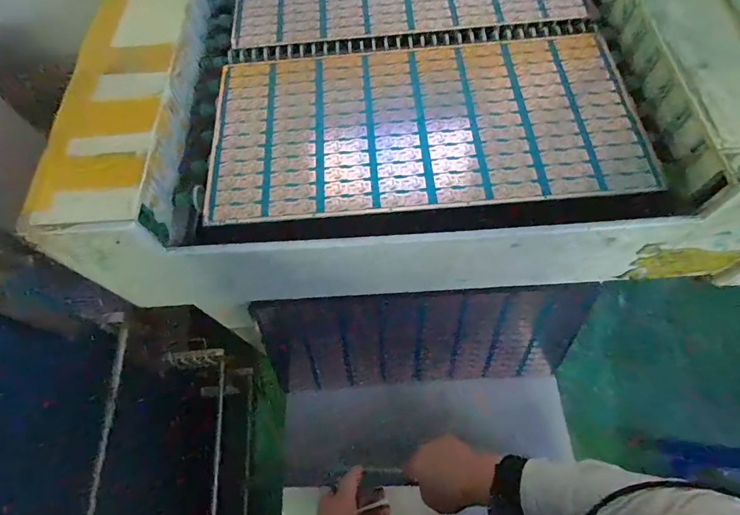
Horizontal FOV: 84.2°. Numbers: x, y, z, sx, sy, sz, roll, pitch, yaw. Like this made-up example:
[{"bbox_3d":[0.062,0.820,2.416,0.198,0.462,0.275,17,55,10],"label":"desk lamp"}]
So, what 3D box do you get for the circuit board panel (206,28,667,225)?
[{"bbox_3d":[0.077,-0.200,0.589,0.594,0.008,0.298,-6,64,1],"label":"circuit board panel"}]

